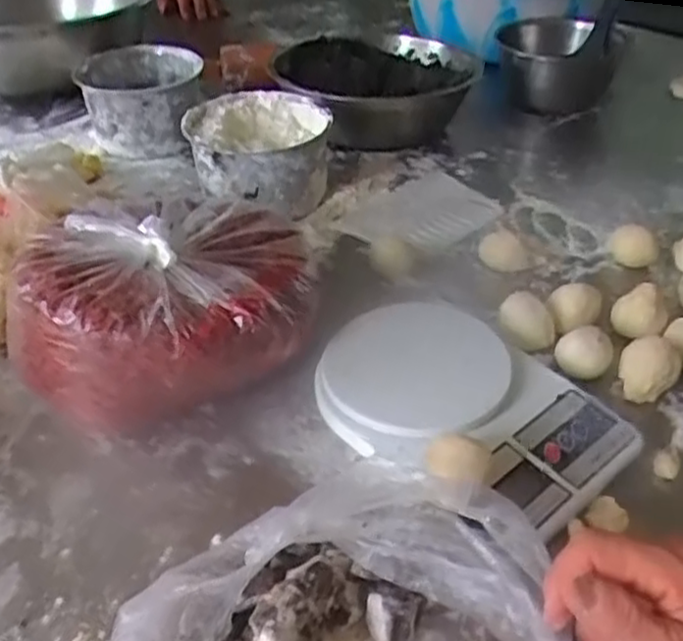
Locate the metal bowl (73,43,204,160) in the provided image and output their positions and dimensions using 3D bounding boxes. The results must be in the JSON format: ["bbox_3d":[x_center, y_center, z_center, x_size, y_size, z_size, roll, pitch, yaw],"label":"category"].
[{"bbox_3d":[-0.256,-0.283,0.918,0.139,0.096,0.153,-1,38,-1],"label":"metal bowl"}]

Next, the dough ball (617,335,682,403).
[{"bbox_3d":[0.231,0.034,0.537,0.035,0.040,0.031,-7,38,-9],"label":"dough ball"}]

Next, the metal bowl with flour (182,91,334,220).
[{"bbox_3d":[-0.089,-0.177,0.786,0.145,0.089,0.163,2,38,3],"label":"metal bowl with flour"}]

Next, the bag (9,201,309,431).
[{"bbox_3d":[-0.133,-0.016,0.555,0.212,0.116,0.179,-6,38,-7],"label":"bag"}]

